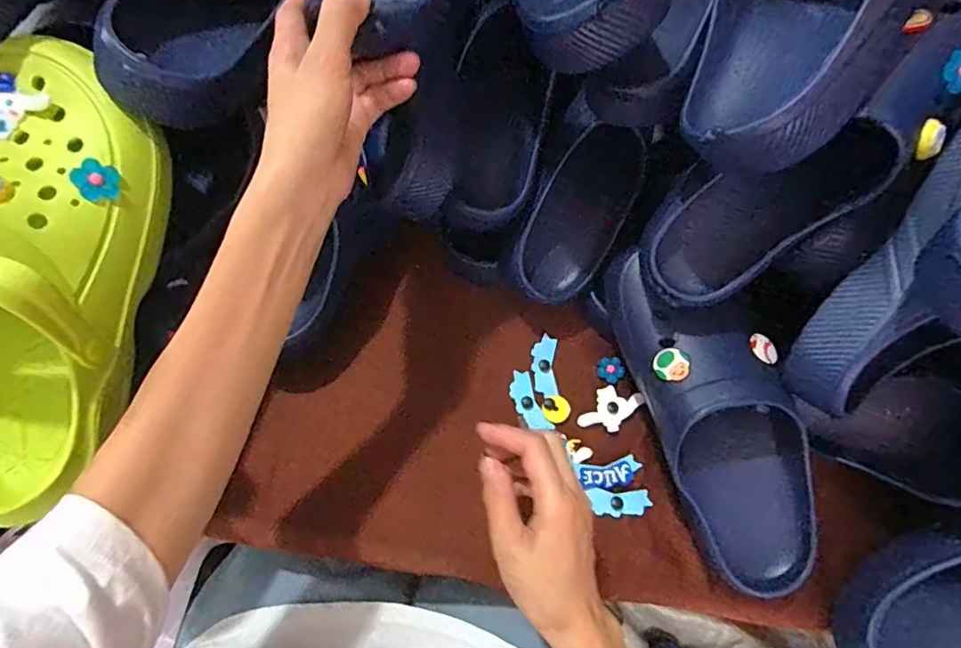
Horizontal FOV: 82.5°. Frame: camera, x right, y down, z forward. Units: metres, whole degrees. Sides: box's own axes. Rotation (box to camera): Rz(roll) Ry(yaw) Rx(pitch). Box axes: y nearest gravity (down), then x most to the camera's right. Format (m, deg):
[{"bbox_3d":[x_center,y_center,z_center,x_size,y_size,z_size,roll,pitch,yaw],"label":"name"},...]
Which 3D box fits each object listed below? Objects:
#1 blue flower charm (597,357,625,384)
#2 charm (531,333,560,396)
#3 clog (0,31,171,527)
[{"bbox_3d":[0.121,0.042,0.510,0.025,0.004,0.023,-2,82,17],"label":"blue flower charm"},{"bbox_3d":[0.060,0.038,0.510,0.024,0.006,0.060,4,67,-2],"label":"charm"},{"bbox_3d":[-0.267,-0.028,0.310,0.121,0.113,0.289,10,91,1],"label":"clog"}]

